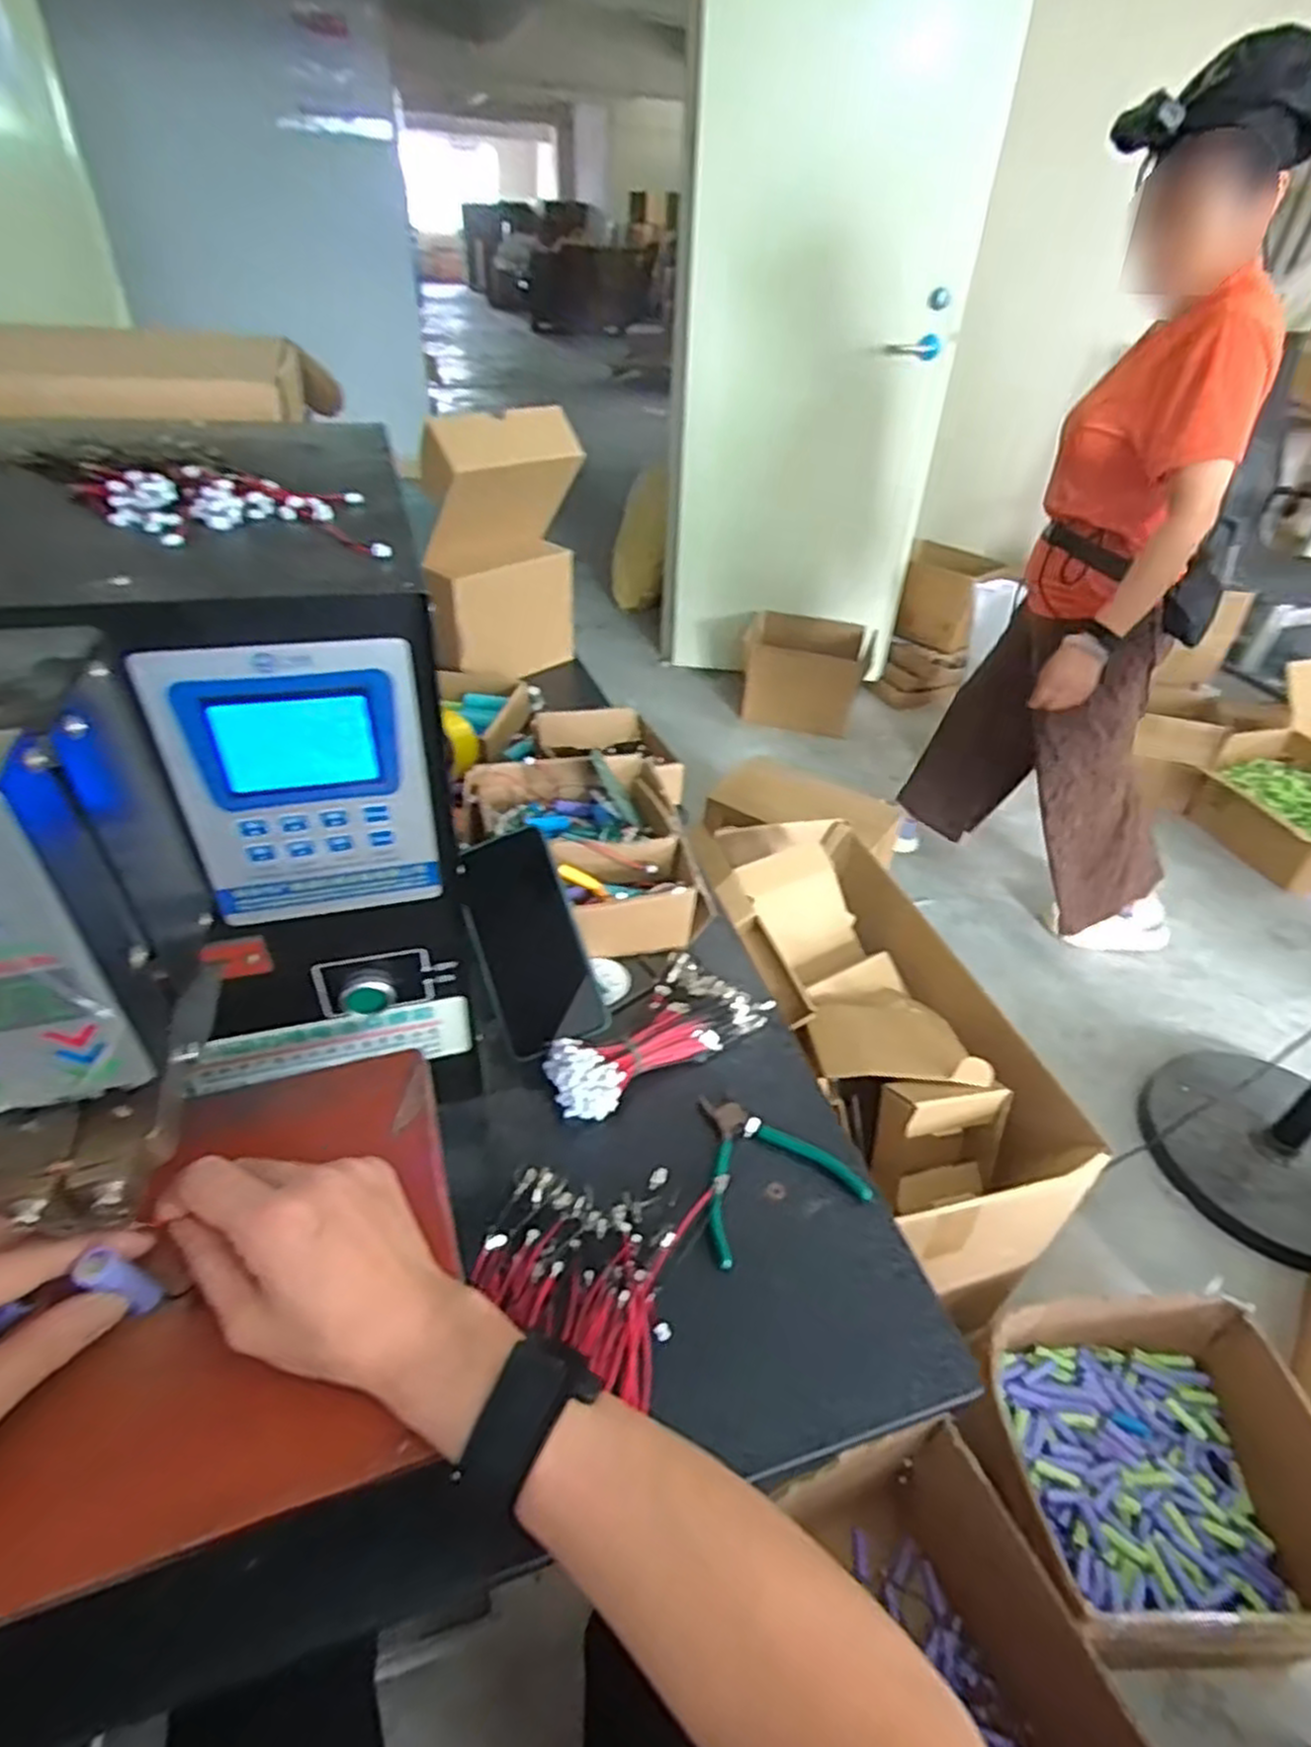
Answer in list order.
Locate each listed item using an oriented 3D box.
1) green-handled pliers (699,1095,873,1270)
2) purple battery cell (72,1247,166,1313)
[{"bbox_3d":[0.068,0.189,0.530,0.113,0.017,0.105,-15,42,-22],"label":"green-handled pliers"},{"bbox_3d":[-0.219,0.172,0.328,0.013,0.045,0.014,32,59,31],"label":"purple battery cell"}]

